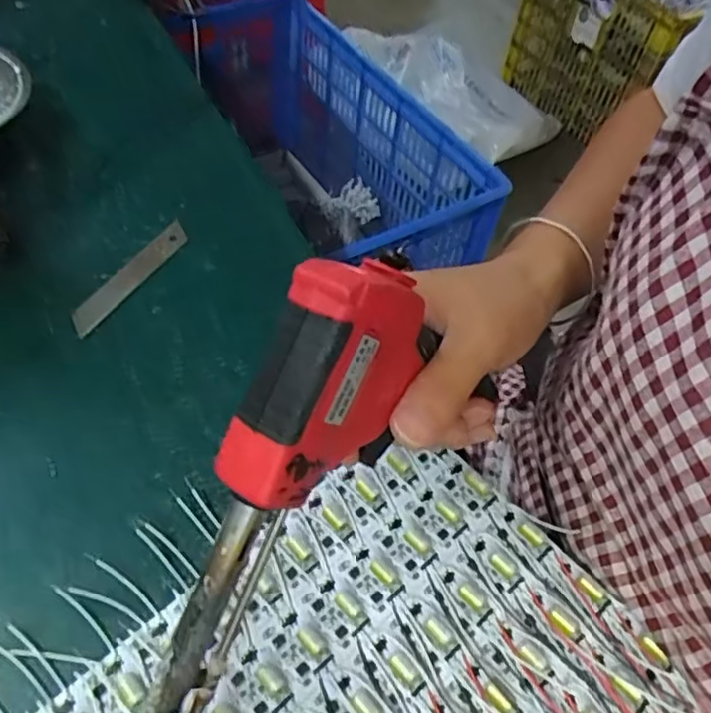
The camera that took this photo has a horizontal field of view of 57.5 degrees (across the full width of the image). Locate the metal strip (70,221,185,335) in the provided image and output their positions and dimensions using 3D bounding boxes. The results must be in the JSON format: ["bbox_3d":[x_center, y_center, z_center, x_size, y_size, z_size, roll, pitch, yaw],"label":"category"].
[{"bbox_3d":[-0.140,-0.051,0.405,0.019,0.004,0.098,30,62,14],"label":"metal strip"}]

